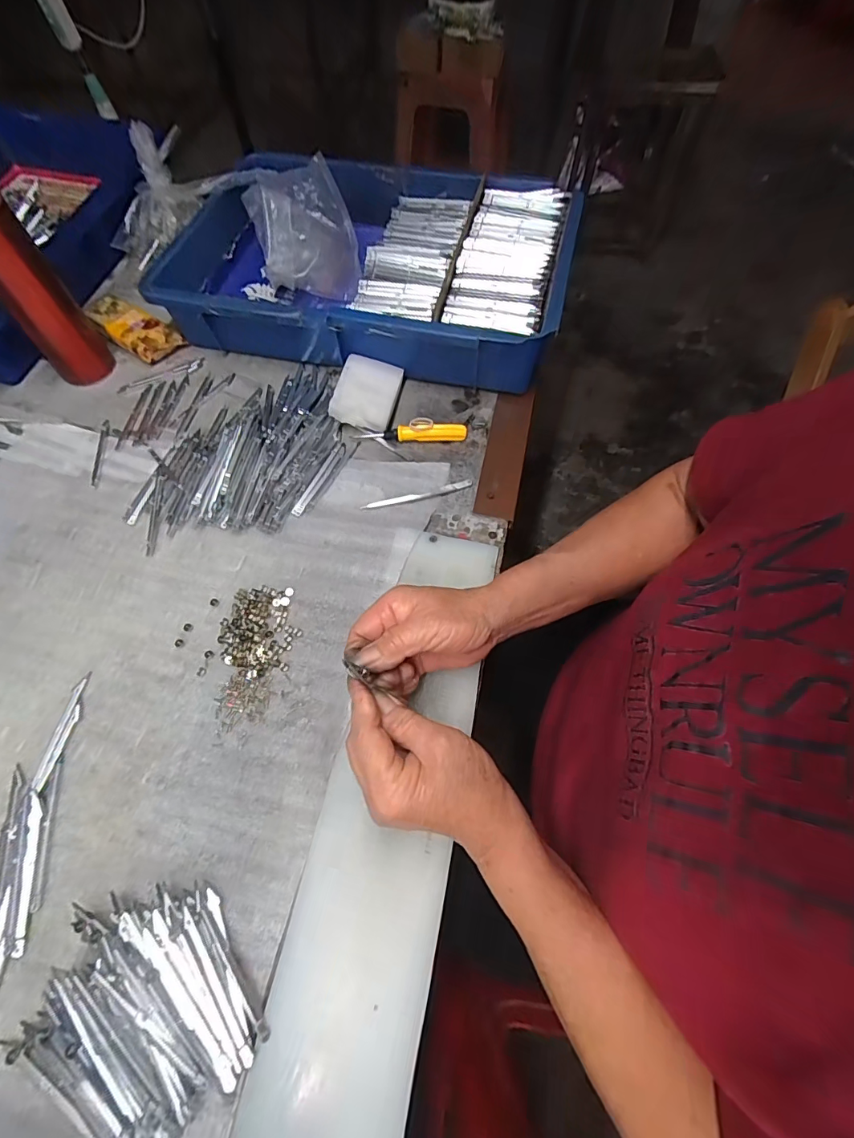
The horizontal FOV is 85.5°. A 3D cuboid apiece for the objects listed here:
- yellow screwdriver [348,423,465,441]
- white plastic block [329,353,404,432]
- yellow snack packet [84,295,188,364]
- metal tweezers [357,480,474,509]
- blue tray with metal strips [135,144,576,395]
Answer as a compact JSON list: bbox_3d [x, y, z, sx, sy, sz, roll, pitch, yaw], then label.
[{"bbox_3d":[-0.018,-0.140,0.474,0.115,0.015,0.012,0,64,0],"label":"yellow screwdriver"},{"bbox_3d":[-0.063,-0.187,0.490,0.062,0.026,0.077,22,61,-11],"label":"white plastic block"},{"bbox_3d":[-0.339,-0.279,0.539,0.103,0.037,0.054,35,69,16],"label":"yellow snack packet"},{"bbox_3d":[-0.009,-0.070,0.447,0.109,0.005,0.011,-15,63,-8],"label":"metal tweezers"},{"bbox_3d":[-0.065,-0.351,0.538,0.430,0.089,0.271,11,64,6],"label":"blue tray with metal strips"}]

